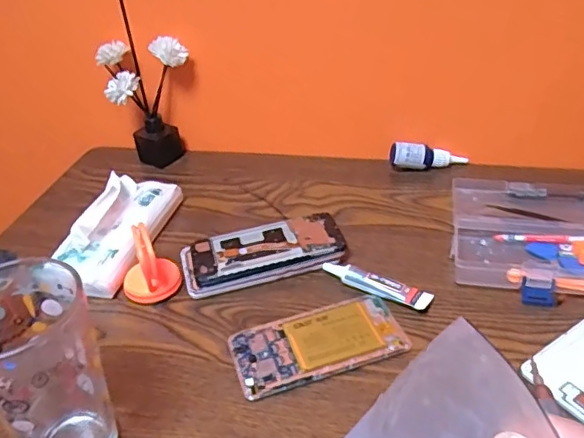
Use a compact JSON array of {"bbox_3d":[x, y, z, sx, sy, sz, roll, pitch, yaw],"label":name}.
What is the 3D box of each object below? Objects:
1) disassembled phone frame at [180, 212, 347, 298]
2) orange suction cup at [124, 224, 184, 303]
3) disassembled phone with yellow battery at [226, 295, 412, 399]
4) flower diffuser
[{"bbox_3d":[-0.030,0.033,0.567,0.159,0.023,0.077,-9,36,-6],"label":"disassembled phone frame"},{"bbox_3d":[-0.136,0.041,0.526,0.052,0.069,0.047,-16,37,-14],"label":"orange suction cup"},{"bbox_3d":[0.023,0.106,0.472,0.143,0.009,0.073,-15,37,-14],"label":"disassembled phone with yellow battery"},{"bbox_3d":[-0.179,-0.151,0.721,0.108,0.157,0.055,-10,36,-6],"label":"flower diffuser"}]

